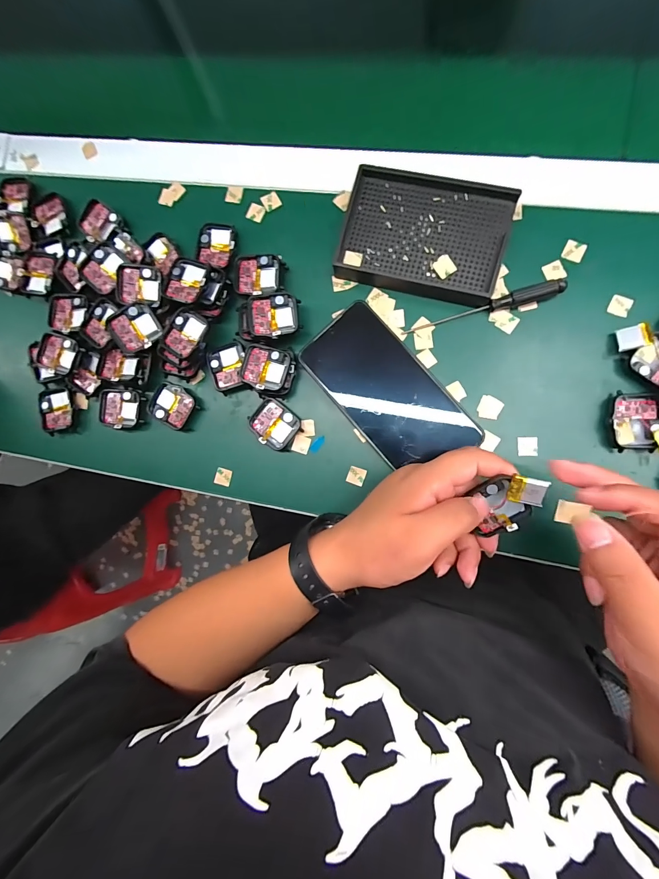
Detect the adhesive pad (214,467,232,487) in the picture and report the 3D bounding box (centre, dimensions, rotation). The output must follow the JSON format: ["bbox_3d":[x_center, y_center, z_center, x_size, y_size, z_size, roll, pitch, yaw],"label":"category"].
[{"bbox_3d":[-0.102,0.036,0.334,0.016,0.004,0.016,13,86,3],"label":"adhesive pad"}]

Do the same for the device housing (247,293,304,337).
[{"bbox_3d":[-0.049,-0.108,0.306,0.042,0.011,0.038,-4,89,-5],"label":"device housing"}]

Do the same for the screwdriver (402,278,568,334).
[{"bbox_3d":[0.129,-0.110,0.296,0.129,0.015,0.012,-14,86,7],"label":"screwdriver"}]

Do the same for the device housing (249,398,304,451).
[{"bbox_3d":[-0.051,-0.014,0.324,0.045,0.013,0.036,41,94,7],"label":"device housing"}]

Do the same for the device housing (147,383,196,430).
[{"bbox_3d":[-0.150,-0.032,0.338,0.041,0.014,0.037,36,93,8],"label":"device housing"}]

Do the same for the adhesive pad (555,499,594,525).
[{"bbox_3d":[0.141,0.043,0.204,0.014,0.004,0.015,15,120,29],"label":"adhesive pad"}]

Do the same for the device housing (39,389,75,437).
[{"bbox_3d":[-0.272,-0.031,0.353,0.032,0.014,0.047,-8,87,8],"label":"device housing"}]

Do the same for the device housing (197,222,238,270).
[{"bbox_3d":[-0.109,-0.183,0.332,0.035,0.014,0.048,7,89,8],"label":"device housing"}]

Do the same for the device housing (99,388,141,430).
[{"bbox_3d":[-0.206,-0.030,0.344,0.045,0.011,0.038,2,88,8],"label":"device housing"}]

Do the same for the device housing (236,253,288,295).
[{"bbox_3d":[-0.064,-0.149,0.323,0.045,0.018,0.037,5,88,8],"label":"device housing"}]

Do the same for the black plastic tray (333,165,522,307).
[{"bbox_3d":[0.081,-0.176,0.304,0.134,0.018,0.093,16,90,8],"label":"black plastic tray"}]

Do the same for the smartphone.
[{"bbox_3d":[0.049,-0.041,0.307,0.075,0.014,0.155,-42,83,4],"label":"smartphone"}]

